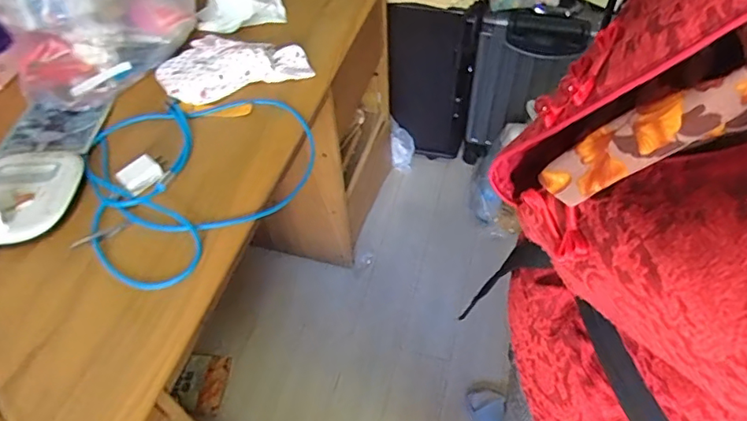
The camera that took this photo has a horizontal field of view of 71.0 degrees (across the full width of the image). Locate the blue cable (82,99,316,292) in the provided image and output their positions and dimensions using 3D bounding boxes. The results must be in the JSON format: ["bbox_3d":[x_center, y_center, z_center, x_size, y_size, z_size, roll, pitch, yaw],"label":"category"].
[{"bbox_3d":[-0.234,-0.063,0.701,0.324,0.030,0.273,-35,59,-22],"label":"blue cable"}]

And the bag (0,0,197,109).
[{"bbox_3d":[-0.378,-0.283,0.695,0.246,0.278,0.147,-11,53,-6],"label":"bag"}]

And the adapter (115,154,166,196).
[{"bbox_3d":[-0.295,-0.049,0.676,0.039,0.024,0.060,37,62,26],"label":"adapter"}]

